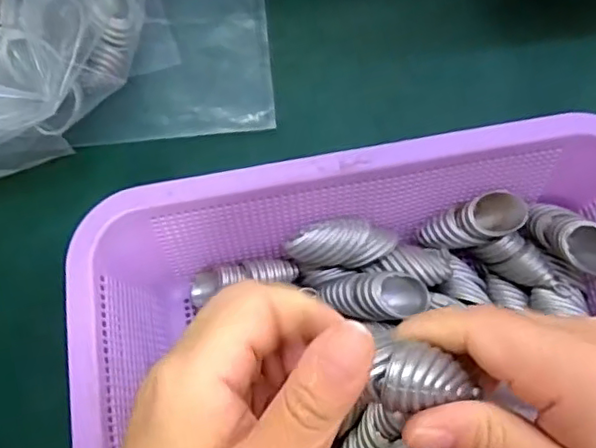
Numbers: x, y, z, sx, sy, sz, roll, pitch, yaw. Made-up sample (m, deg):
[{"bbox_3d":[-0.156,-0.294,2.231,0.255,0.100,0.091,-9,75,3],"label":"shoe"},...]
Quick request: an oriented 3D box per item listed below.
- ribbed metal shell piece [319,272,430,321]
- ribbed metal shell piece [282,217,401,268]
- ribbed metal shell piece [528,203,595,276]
[{"bbox_3d":[0.043,0.040,0.329,0.056,0.020,0.026,-4,70,-1],"label":"ribbed metal shell piece"},{"bbox_3d":[0.025,0.011,0.335,0.063,0.018,0.023,-2,69,-16],"label":"ribbed metal shell piece"},{"bbox_3d":[0.151,0.006,0.337,0.026,0.020,0.057,-38,51,-13],"label":"ribbed metal shell piece"}]

